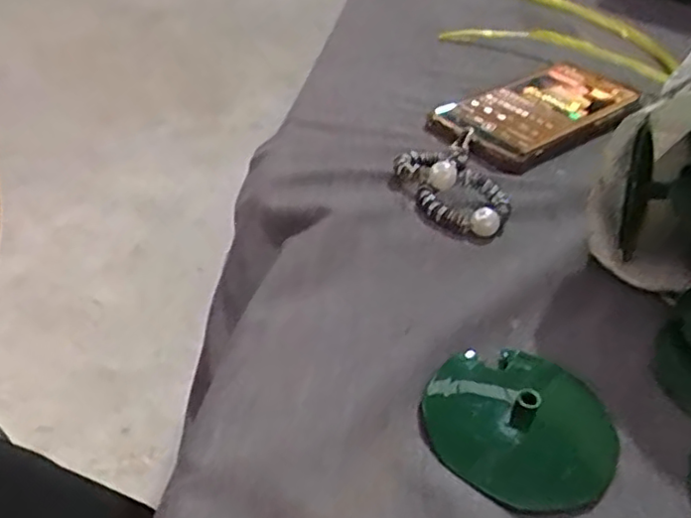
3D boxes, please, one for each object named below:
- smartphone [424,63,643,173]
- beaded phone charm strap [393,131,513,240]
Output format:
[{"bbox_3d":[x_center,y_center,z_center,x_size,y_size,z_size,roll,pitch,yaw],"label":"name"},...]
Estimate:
[{"bbox_3d":[0.140,-0.106,0.477,0.175,0.013,0.084,-25,49,-33],"label":"smartphone"},{"bbox_3d":[0.062,-0.043,0.384,0.052,0.020,0.078,-7,41,-17],"label":"beaded phone charm strap"}]

